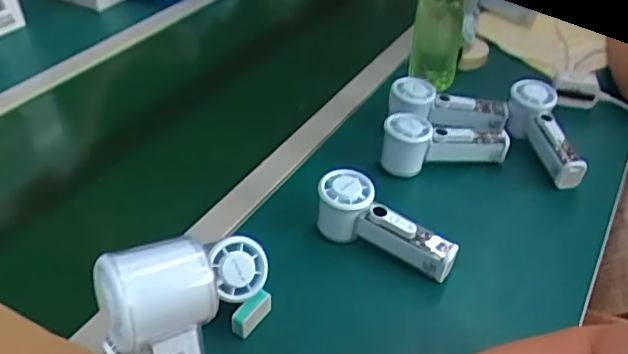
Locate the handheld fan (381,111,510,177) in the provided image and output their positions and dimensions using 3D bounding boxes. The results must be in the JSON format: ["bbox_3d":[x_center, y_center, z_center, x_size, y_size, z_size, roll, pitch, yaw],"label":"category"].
[{"bbox_3d":[0.157,-0.049,0.714,0.155,0.059,0.067,-9,39,-9],"label":"handheld fan"}]

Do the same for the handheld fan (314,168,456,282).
[{"bbox_3d":[0.070,0.056,0.593,0.155,0.064,0.053,31,48,16],"label":"handheld fan"}]

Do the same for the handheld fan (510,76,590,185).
[{"bbox_3d":[0.292,-0.050,0.720,0.055,0.055,0.148,-6,52,-6],"label":"handheld fan"}]

